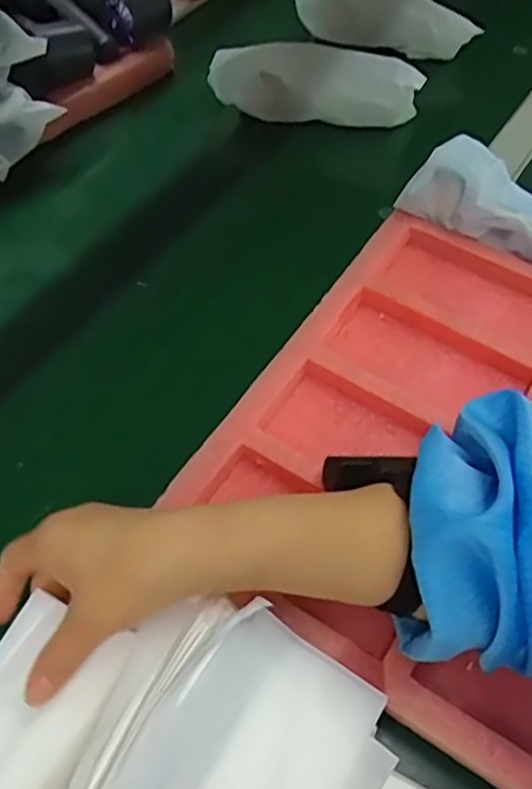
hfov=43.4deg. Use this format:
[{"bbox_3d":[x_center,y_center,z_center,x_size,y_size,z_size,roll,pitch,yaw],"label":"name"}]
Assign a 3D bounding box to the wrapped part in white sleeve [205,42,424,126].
[{"bbox_3d":[0.045,-0.291,0.629,0.191,0.073,0.021,9,56,5],"label":"wrapped part in white sleeve"}]

